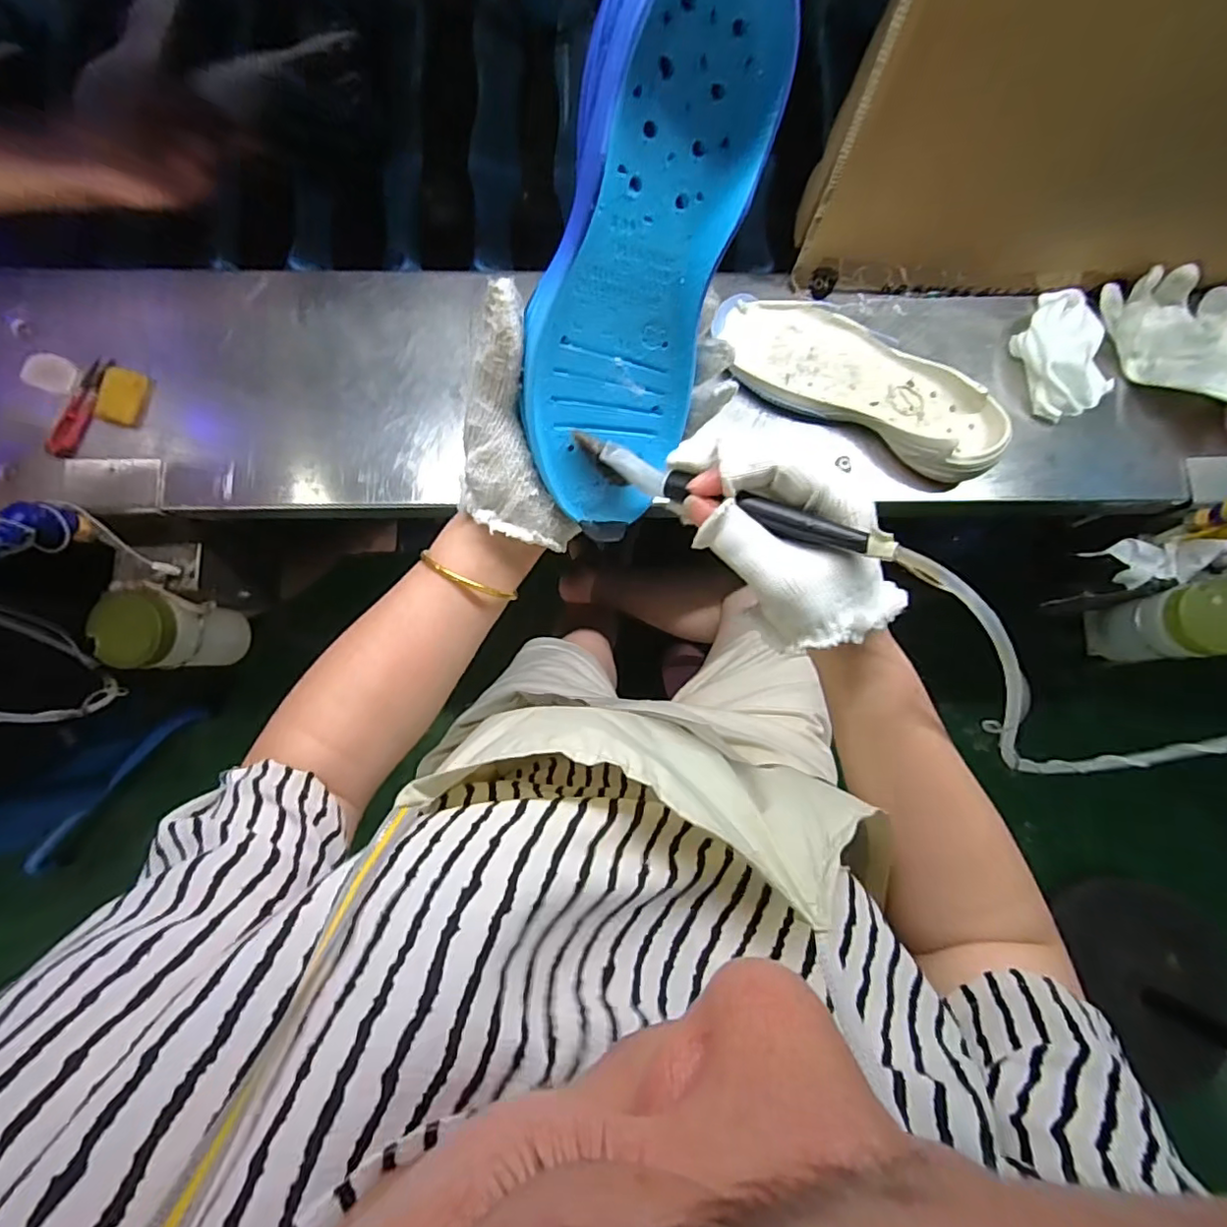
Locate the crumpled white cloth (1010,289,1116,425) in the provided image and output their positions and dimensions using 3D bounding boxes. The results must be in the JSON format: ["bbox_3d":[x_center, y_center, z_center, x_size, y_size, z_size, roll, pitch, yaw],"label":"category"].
[{"bbox_3d":[0.427,-0.249,0.566,0.074,0.040,0.120,-17,82,-4],"label":"crumpled white cloth"}]

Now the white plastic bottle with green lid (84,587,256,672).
[{"bbox_3d":[-0.463,0.022,0.624,0.083,0.133,0.077,0,81,-1],"label":"white plastic bottle with green lid"}]

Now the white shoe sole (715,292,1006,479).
[{"bbox_3d":[0.224,-0.216,0.554,0.279,0.047,0.101,28,82,3],"label":"white shoe sole"}]

